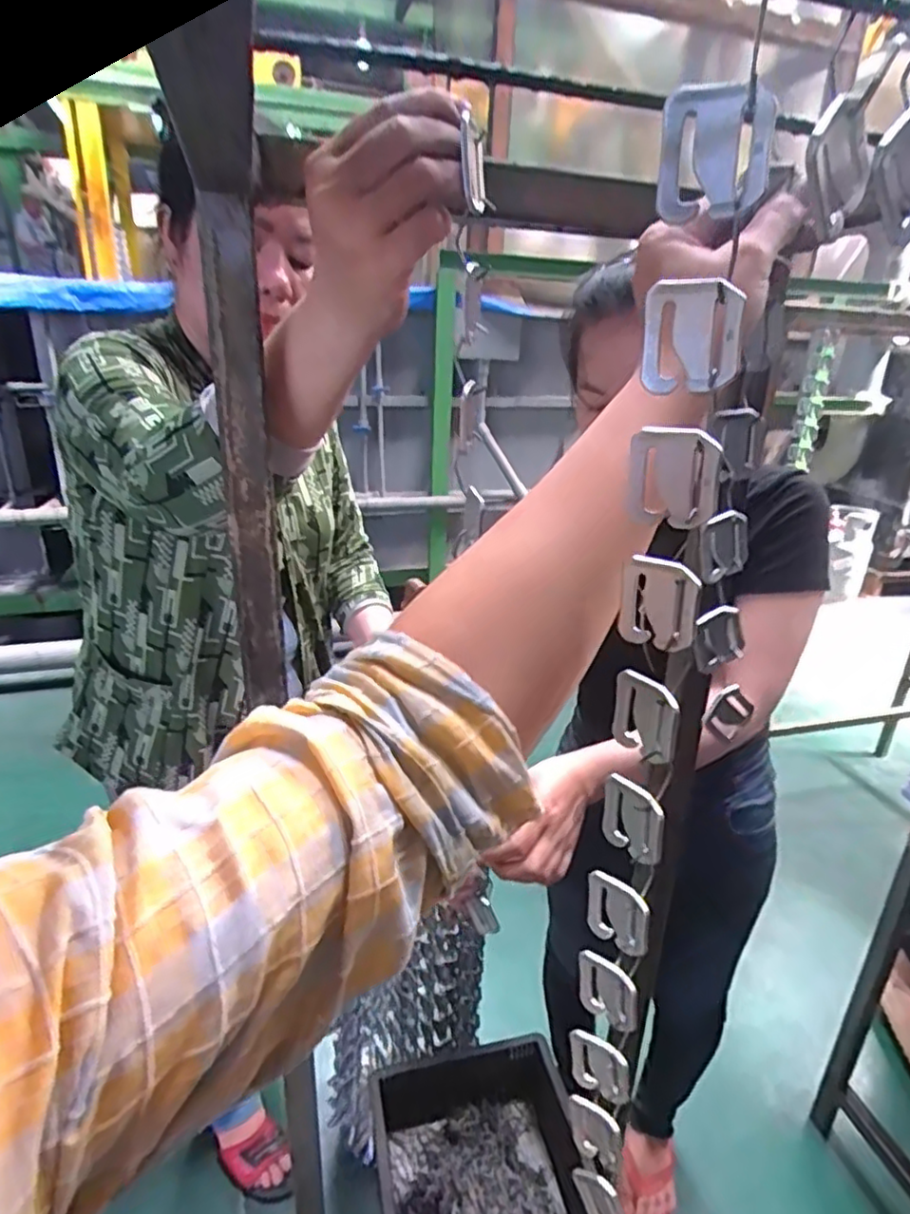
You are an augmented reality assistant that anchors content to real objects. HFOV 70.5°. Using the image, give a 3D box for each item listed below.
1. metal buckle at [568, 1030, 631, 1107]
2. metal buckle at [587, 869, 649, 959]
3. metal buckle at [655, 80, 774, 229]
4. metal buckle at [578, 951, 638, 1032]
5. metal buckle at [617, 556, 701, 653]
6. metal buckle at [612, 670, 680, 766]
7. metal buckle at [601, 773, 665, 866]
[{"bbox_3d":[0.085,0.271,0.380,0.036,0.035,0.011,13,27,25],"label":"metal buckle"},{"bbox_3d":[0.086,0.163,0.341,0.008,0.037,0.035,-21,32,-38],"label":"metal buckle"},{"bbox_3d":[0.087,-0.152,0.216,0.035,0.036,0.010,7,26,15],"label":"metal buckle"},{"bbox_3d":[0.085,0.216,0.362,0.009,0.040,0.037,-21,32,-39],"label":"metal buckle"},{"bbox_3d":[0.088,-0.001,0.279,0.032,0.039,0.005,12,21,33],"label":"metal buckle"},{"bbox_3d":[0.090,0.051,0.303,0.010,0.036,0.033,-7,21,-39],"label":"metal buckle"},{"bbox_3d":[0.088,0.106,0.320,0.010,0.035,0.032,-14,28,-29],"label":"metal buckle"}]

